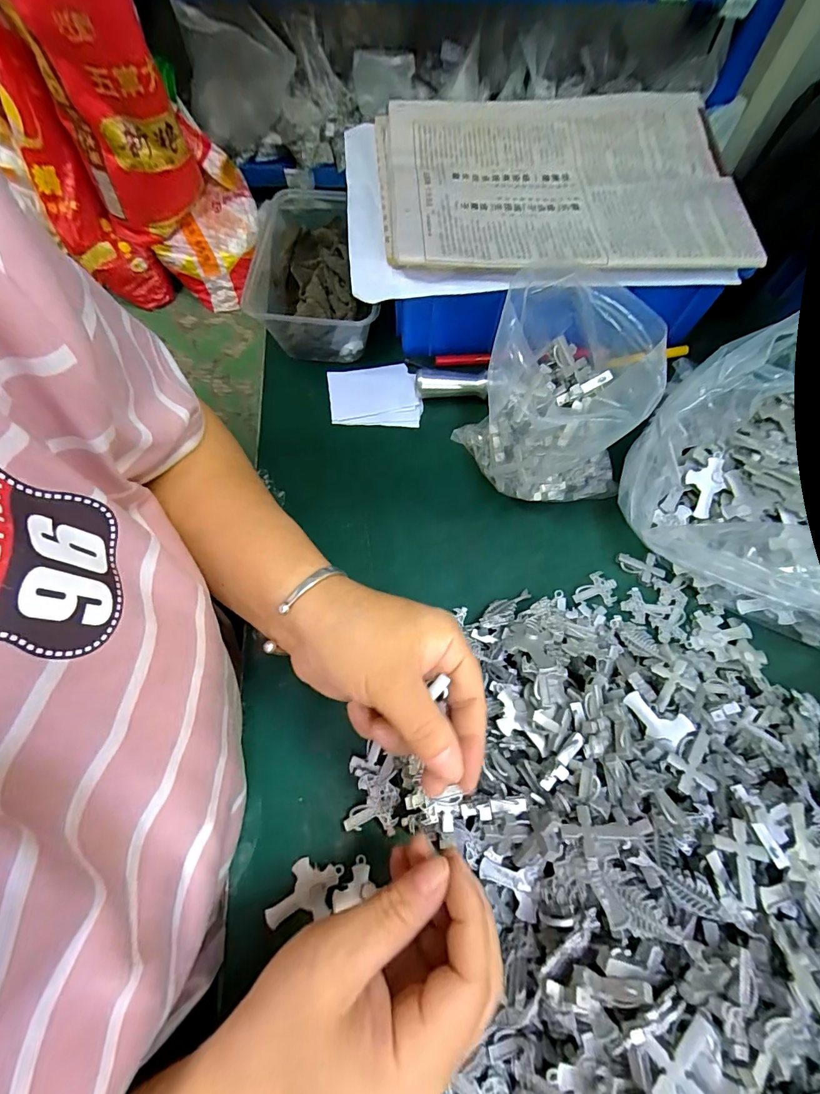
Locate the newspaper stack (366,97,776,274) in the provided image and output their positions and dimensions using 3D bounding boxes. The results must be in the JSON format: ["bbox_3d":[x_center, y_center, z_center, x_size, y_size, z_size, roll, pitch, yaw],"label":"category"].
[{"bbox_3d":[0.111,-0.293,0.345,0.264,0.026,0.197,-1,67,-3],"label":"newspaper stack"}]

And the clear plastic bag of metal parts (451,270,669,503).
[{"bbox_3d":[0.101,-0.092,0.306,0.104,0.133,0.092,-13,69,-7],"label":"clear plastic bag of metal parts"}]

